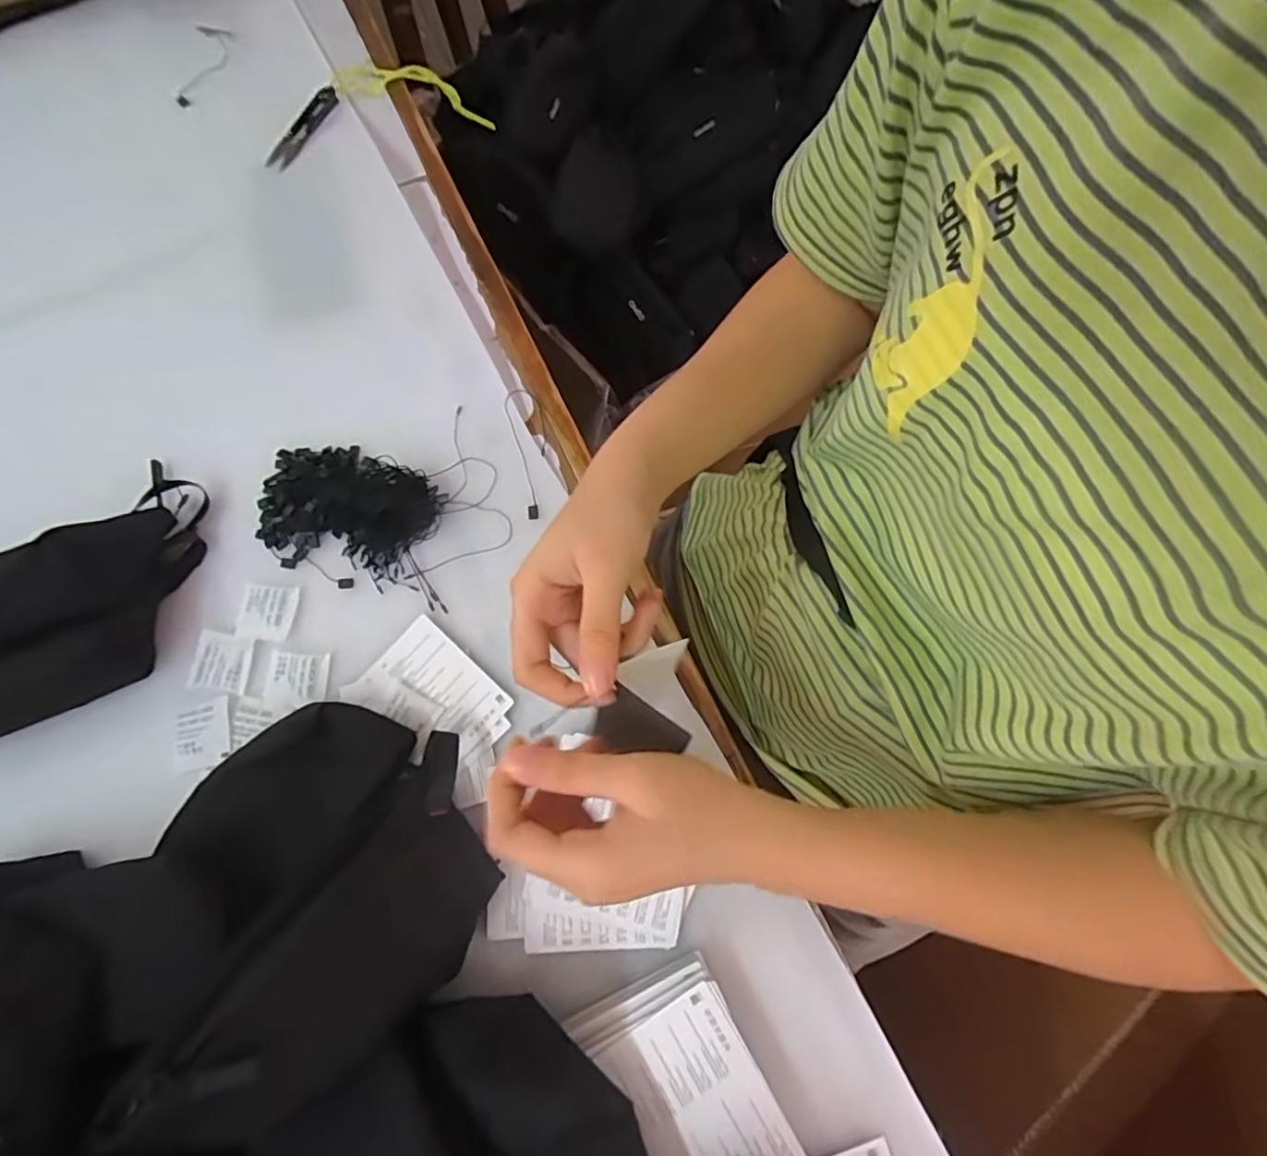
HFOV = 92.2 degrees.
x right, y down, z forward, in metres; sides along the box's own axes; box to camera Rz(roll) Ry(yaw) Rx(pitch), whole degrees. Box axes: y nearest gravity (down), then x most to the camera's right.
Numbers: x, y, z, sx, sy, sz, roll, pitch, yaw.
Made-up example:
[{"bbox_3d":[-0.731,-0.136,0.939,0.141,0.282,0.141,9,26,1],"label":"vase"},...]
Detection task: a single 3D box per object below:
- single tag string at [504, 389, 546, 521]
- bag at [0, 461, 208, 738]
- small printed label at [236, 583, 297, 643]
[{"bbox_3d":[-0.075,-0.094,0.457,0.028,0.008,0.105,-11,76,-15],"label":"single tag string"},{"bbox_3d":[-0.385,0.029,0.384,0.217,0.071,0.110,-33,77,-9],"label":"bag"},{"bbox_3d":[-0.252,0.023,0.420,0.038,0.005,0.037,3,74,1],"label":"small printed label"}]

